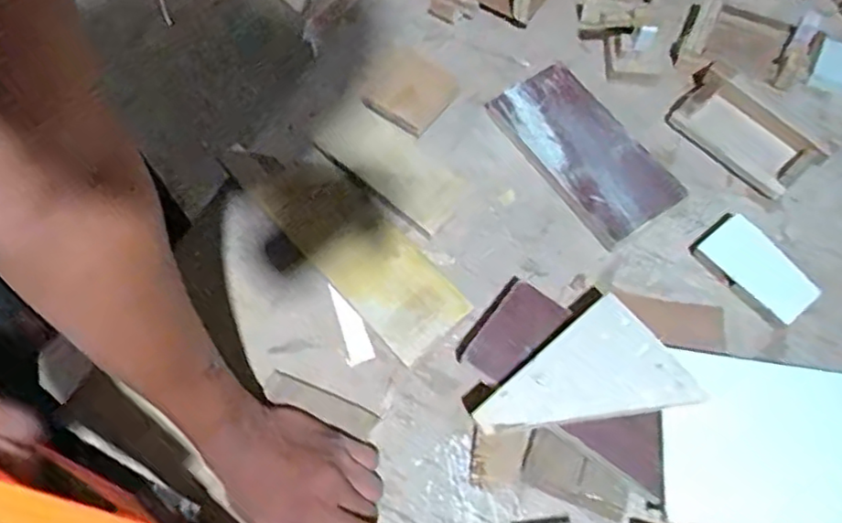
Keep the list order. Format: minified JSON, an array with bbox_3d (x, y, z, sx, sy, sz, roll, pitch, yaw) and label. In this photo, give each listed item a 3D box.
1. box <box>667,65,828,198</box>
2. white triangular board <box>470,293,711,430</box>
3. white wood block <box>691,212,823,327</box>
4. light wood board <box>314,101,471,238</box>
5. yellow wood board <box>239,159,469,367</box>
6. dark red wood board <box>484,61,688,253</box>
[{"bbox_3d":[0.308,-0.125,0.605,0.062,0.029,0.131,-35,68,-15],"label":"box"},{"bbox_3d":[0.130,0.104,0.489,0.150,0.012,0.101,-35,68,-18],"label":"white triangular board"},{"bbox_3d":[0.292,0.006,0.553,0.056,0.018,0.099,-31,68,-13],"label":"white wood block"},{"bbox_3d":[-0.030,-0.095,0.626,0.160,0.013,0.070,40,71,18],"label":"light wood board"},{"bbox_3d":[-0.062,-0.014,0.591,0.079,0.016,0.238,-39,69,-16],"label":"yellow wood board"},{"bbox_3d":[0.157,-0.109,0.616,0.095,0.027,0.193,-29,67,-15],"label":"dark red wood board"}]

